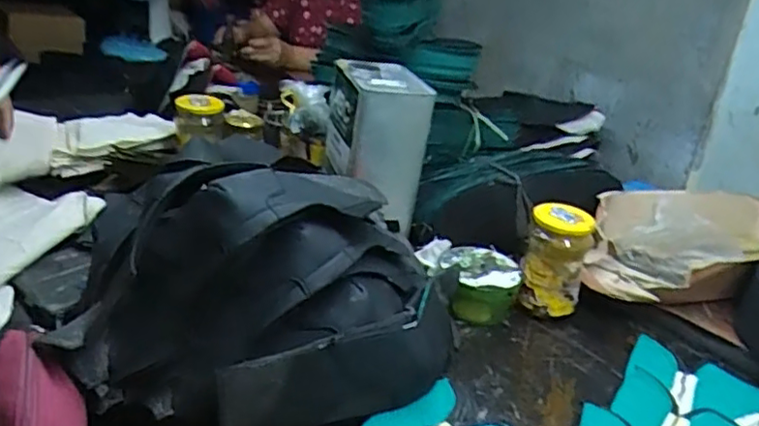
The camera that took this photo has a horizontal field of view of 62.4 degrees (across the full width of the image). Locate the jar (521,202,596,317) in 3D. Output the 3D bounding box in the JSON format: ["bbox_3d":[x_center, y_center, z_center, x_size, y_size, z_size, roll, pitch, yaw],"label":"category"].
[{"bbox_3d":[0.214,0.057,0.765,0.074,0.123,0.066,14,25,16],"label":"jar"}]

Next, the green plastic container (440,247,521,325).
[{"bbox_3d":[0.124,0.093,0.792,0.097,0.066,0.089,1,25,-14],"label":"green plastic container"}]

